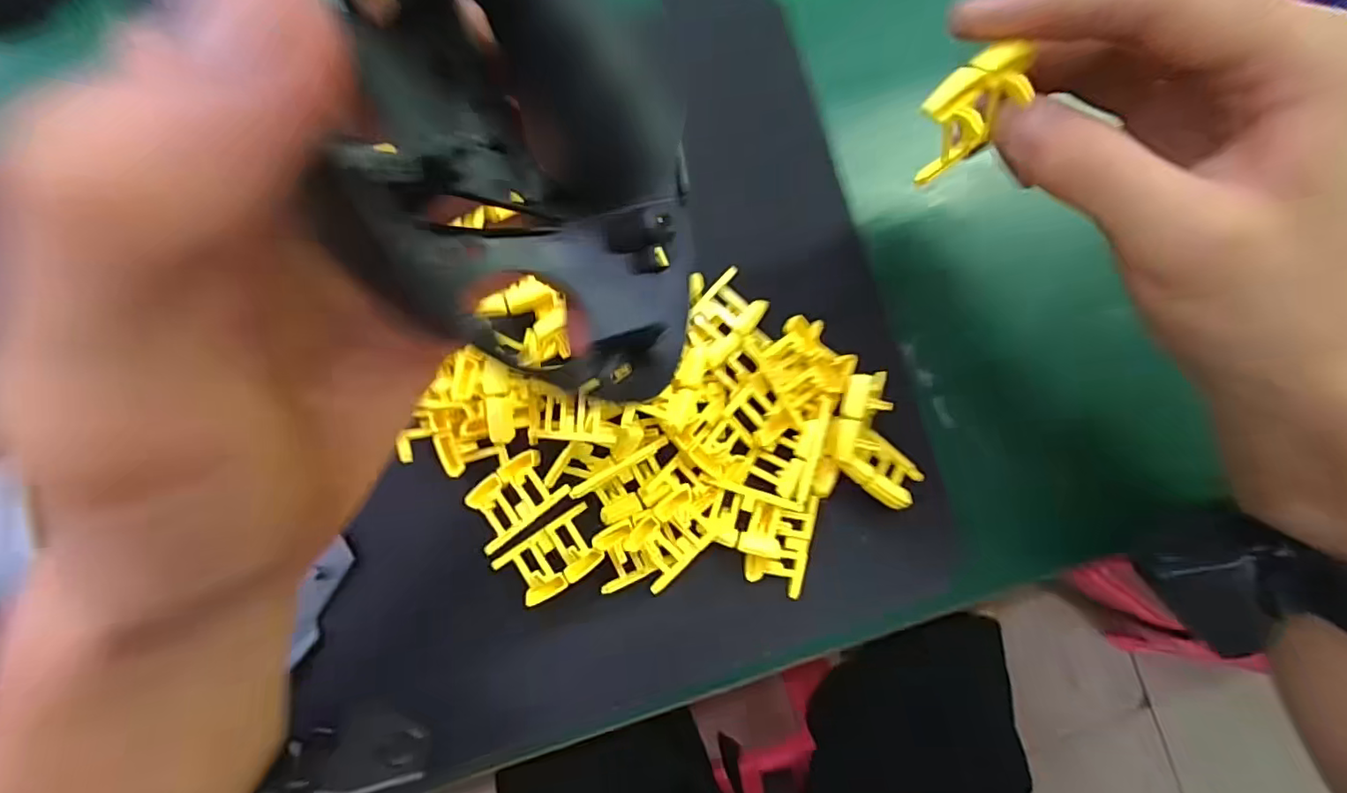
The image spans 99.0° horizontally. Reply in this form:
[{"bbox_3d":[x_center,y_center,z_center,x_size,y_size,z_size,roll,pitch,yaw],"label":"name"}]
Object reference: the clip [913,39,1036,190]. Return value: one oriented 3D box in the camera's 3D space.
[{"bbox_3d":[0.086,-0.084,0.169,0.032,0.021,0.019,-35,89,-6],"label":"clip"}]

